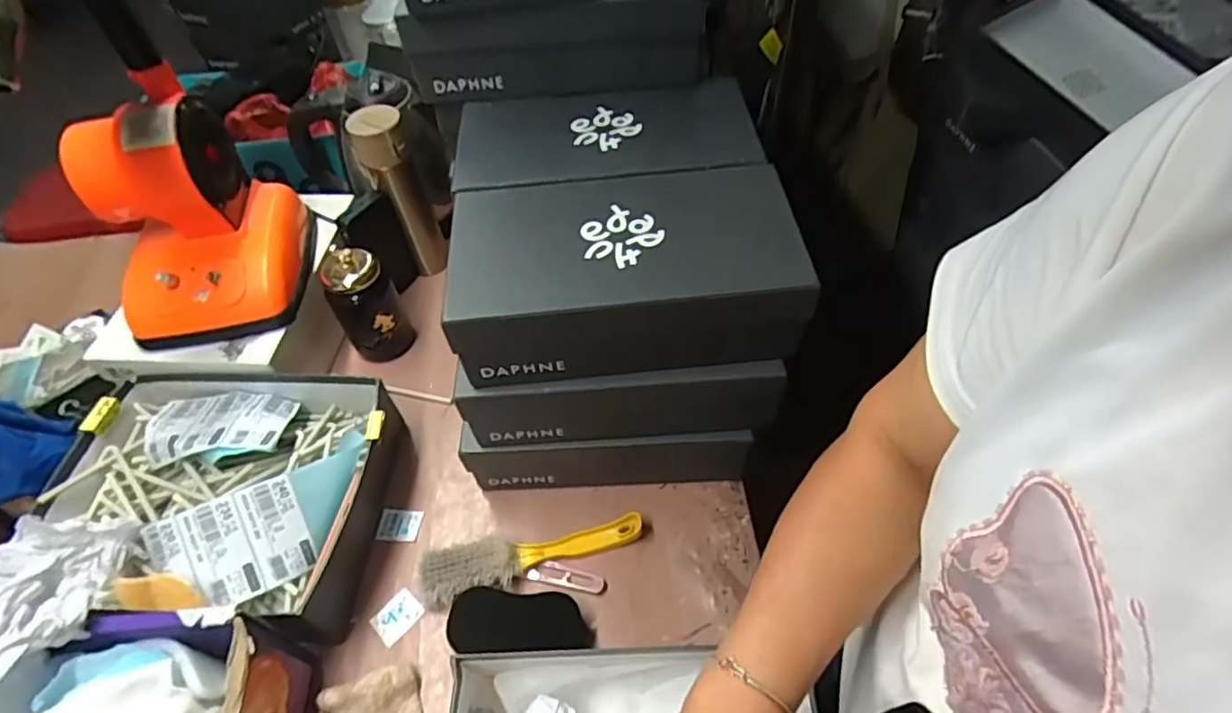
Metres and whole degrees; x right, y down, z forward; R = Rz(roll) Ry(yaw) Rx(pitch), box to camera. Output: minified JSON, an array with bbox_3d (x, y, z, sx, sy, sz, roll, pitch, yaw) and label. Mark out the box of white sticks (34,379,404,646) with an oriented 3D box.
[{"bbox_3d":[-0.411,0.143,0.668,0.319,0.092,0.260,3,53,5],"label":"box of white sticks"}]

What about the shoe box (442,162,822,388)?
[{"bbox_3d":[0.008,-0.080,0.569,0.295,0.099,0.164,-5,52,-1],"label":"shoe box"}]

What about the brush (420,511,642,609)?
[{"bbox_3d":[-0.085,0.203,0.645,0.225,0.034,0.054,-10,53,-5],"label":"brush"}]

